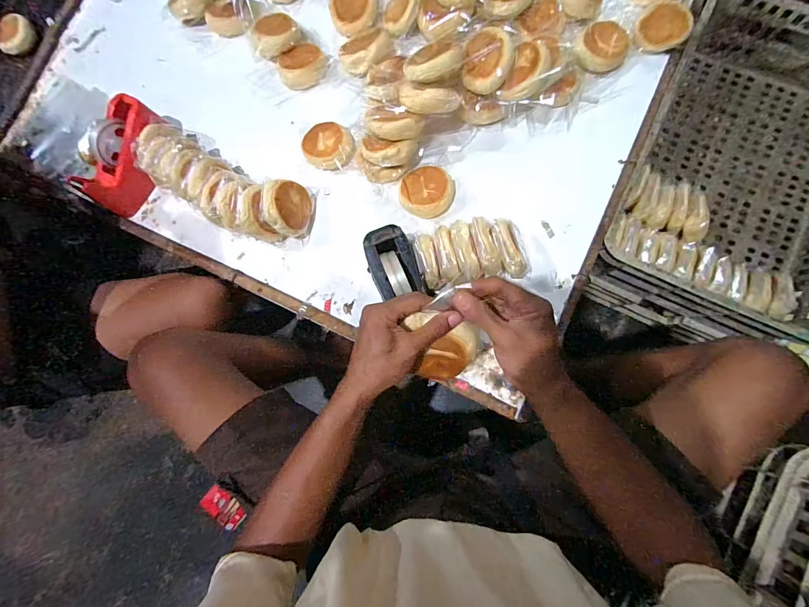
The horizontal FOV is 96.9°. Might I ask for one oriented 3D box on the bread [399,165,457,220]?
[{"bbox_3d":[0.040,-0.200,0.656,0.095,0.039,0.087,-1,83,5],"label":"bread"}]

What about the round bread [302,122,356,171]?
[{"bbox_3d":[-0.144,-0.301,0.682,0.104,0.041,0.087,9,84,6],"label":"round bread"}]

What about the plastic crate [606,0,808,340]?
[{"bbox_3d":[0.678,-0.272,0.717,0.436,0.152,0.623,25,84,8],"label":"plastic crate"}]

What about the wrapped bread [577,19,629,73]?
[{"bbox_3d":[0.369,-0.479,0.668,0.085,0.030,0.096,23,85,7],"label":"wrapped bread"}]

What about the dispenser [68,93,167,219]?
[{"bbox_3d":[-0.529,-0.275,0.671,0.107,0.101,0.213,17,99,7],"label":"dispenser"}]

